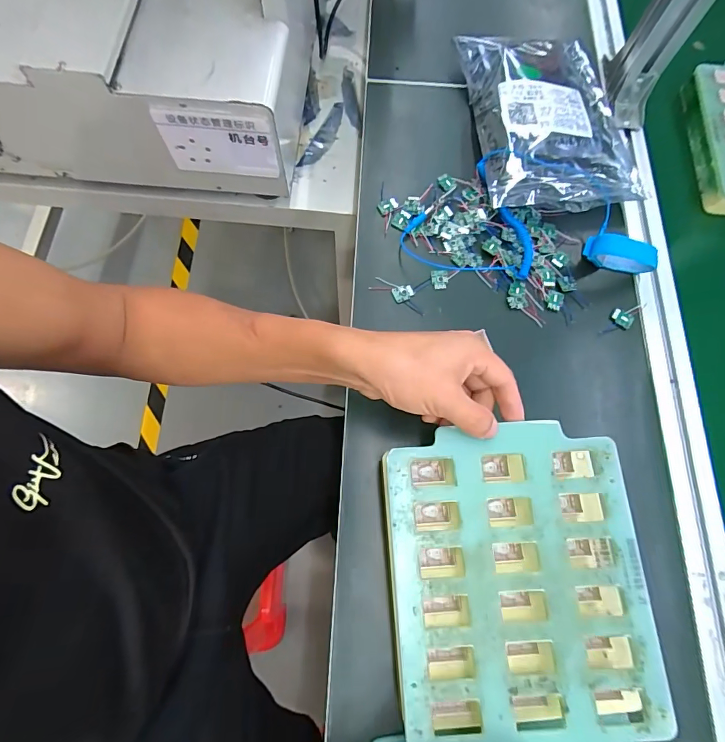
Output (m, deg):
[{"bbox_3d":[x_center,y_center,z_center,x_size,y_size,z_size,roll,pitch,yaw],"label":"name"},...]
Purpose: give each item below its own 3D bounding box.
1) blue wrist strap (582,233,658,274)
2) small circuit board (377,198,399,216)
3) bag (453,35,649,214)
[{"bbox_3d":[0.260,-0.115,0.413,0.070,0.042,0.020,15,76,2],"label":"blue wrist strap"},{"bbox_3d":[0.027,-0.182,0.452,0.023,0.004,0.017,-36,80,-10],"label":"small circuit board"},{"bbox_3d":[0.218,-0.296,0.466,0.188,0.036,0.252,-4,76,-3],"label":"bag"}]

